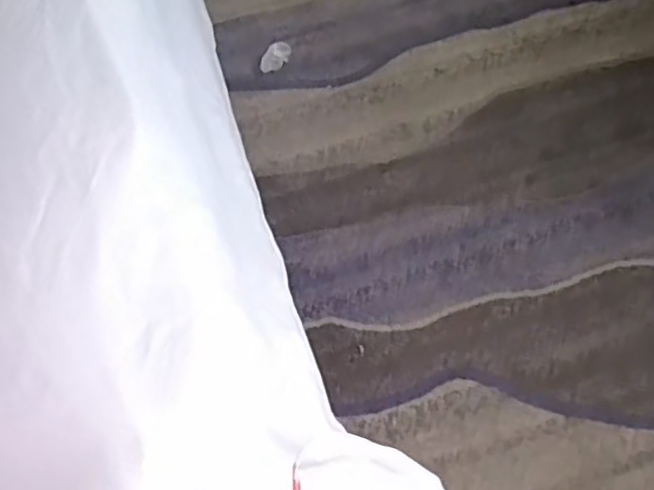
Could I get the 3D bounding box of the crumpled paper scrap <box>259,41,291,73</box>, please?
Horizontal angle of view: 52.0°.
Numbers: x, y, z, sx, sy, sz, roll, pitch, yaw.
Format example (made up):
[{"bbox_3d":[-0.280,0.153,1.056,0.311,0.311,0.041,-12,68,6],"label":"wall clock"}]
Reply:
[{"bbox_3d":[-0.080,-0.298,1.067,0.037,0.008,0.076,20,59,15],"label":"crumpled paper scrap"}]

